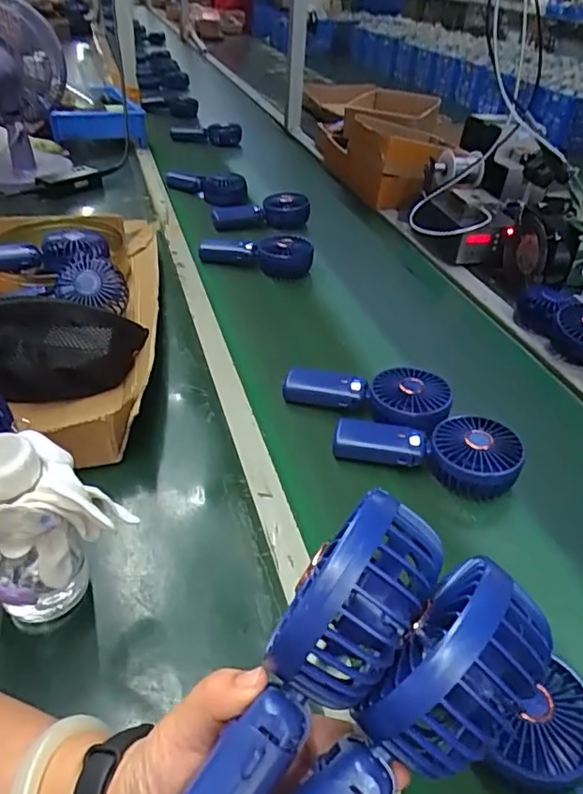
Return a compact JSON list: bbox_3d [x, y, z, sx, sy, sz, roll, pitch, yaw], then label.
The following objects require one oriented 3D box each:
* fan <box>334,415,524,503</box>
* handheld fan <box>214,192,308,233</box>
[{"bbox_3d":[0.138,0.050,0.593,0.181,0.049,0.077,15,38,12],"label":"fan"},{"bbox_3d":[-0.055,-0.341,1.072,0.178,0.059,0.069,-6,36,5],"label":"handheld fan"}]

